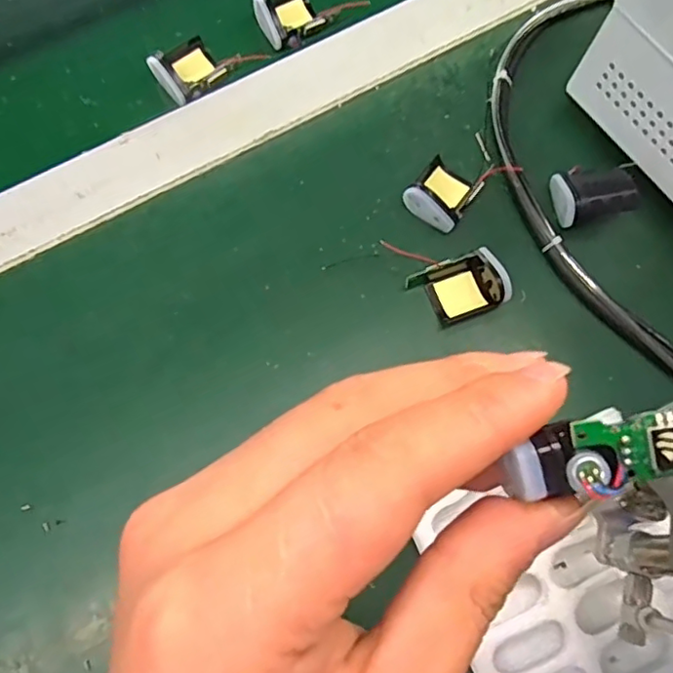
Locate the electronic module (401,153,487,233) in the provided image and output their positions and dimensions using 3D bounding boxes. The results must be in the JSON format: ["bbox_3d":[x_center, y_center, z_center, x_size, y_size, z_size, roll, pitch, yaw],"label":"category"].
[{"bbox_3d":[0.066,-0.090,0.361,0.038,0.022,0.043,37,77,5],"label":"electronic module"}]

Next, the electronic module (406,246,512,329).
[{"bbox_3d":[0.072,-0.029,0.344,0.050,0.021,0.034,-17,78,-8],"label":"electronic module"}]

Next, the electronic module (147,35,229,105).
[{"bbox_3d":[-0.100,-0.182,0.391,0.043,0.021,0.036,-40,83,-12],"label":"electronic module"}]

